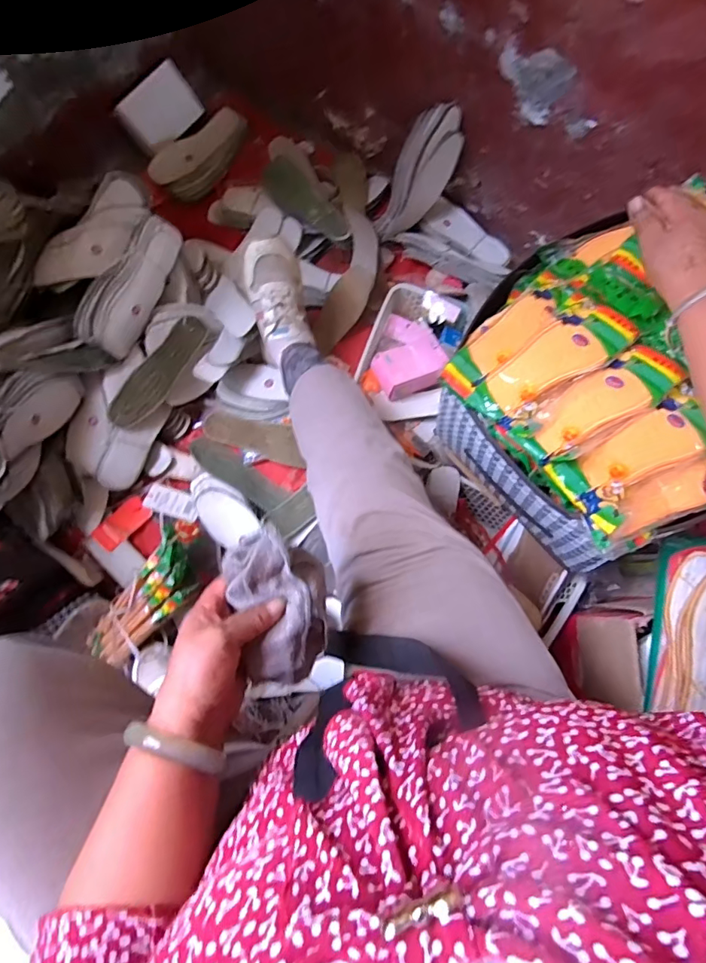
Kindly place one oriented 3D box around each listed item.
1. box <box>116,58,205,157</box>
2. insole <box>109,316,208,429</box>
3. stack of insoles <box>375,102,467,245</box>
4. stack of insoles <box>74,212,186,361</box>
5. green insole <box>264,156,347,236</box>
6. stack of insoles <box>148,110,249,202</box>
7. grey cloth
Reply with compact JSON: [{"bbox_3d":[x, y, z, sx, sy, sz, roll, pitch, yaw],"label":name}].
[{"bbox_3d":[-0.383,-0.754,0.969,0.037,0.099,0.175,8,62,49],"label":"box"},{"bbox_3d":[-0.322,-0.186,0.798,0.065,0.018,0.220,29,77,8],"label":"insole"},{"bbox_3d":[0.121,-0.554,0.875,0.076,0.225,0.075,43,40,11],"label":"stack of insoles"},{"bbox_3d":[-0.372,-0.325,0.797,0.084,0.098,0.236,22,77,7],"label":"stack of insoles"},{"bbox_3d":[-0.095,-0.532,0.901,0.068,0.029,0.213,-36,77,-8],"label":"green insole"},{"bbox_3d":[-0.308,-0.674,0.982,0.098,0.040,0.231,35,78,10],"label":"stack of insoles"},{"bbox_3d":[-0.059,0.102,0.396,0.074,0.060,0.119,-16,75,-3],"label":"grey cloth"}]

